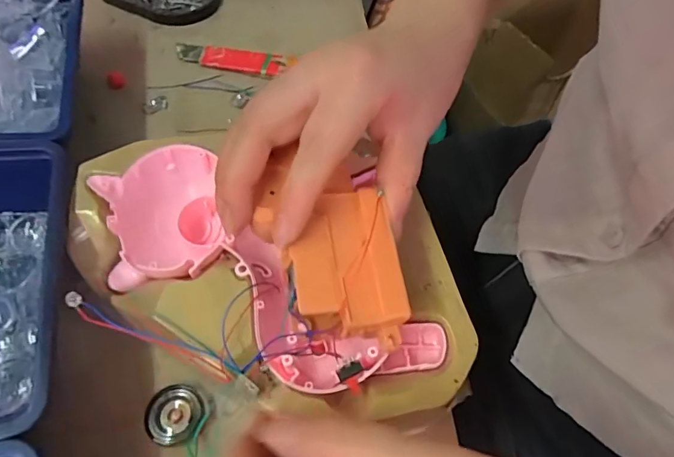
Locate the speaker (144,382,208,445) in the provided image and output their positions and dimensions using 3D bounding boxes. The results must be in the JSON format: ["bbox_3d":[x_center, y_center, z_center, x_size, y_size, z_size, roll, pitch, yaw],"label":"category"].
[{"bbox_3d":[-0.079,0.092,0.224,0.028,0.008,0.027,2,60,-3],"label":"speaker"}]

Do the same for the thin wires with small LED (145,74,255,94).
[{"bbox_3d":[-0.101,-0.110,0.342,0.074,0.004,0.019,2,60,-3],"label":"thin wires with small LED"}]

